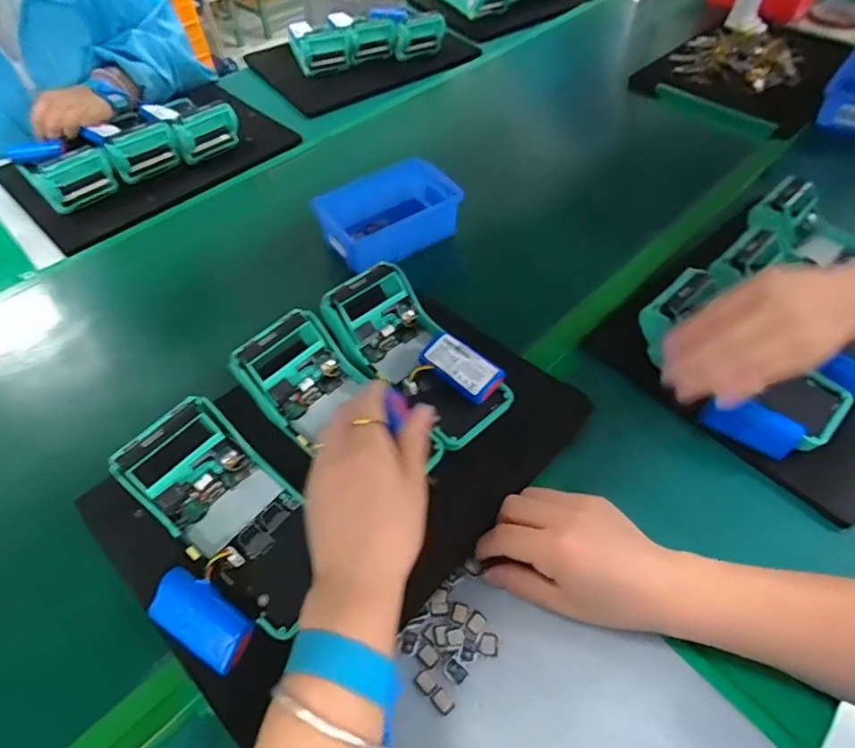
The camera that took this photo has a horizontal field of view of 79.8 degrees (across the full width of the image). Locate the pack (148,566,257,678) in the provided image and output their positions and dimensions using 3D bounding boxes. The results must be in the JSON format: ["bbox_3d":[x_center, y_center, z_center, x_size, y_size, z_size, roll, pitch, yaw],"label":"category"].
[{"bbox_3d":[-0.144,0.153,0.323,0.071,0.015,0.034,25,54,22],"label":"pack"}]

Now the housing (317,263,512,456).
[{"bbox_3d":[-0.010,-0.020,0.427,0.080,0.063,0.161,-37,63,-22],"label":"housing"}]

